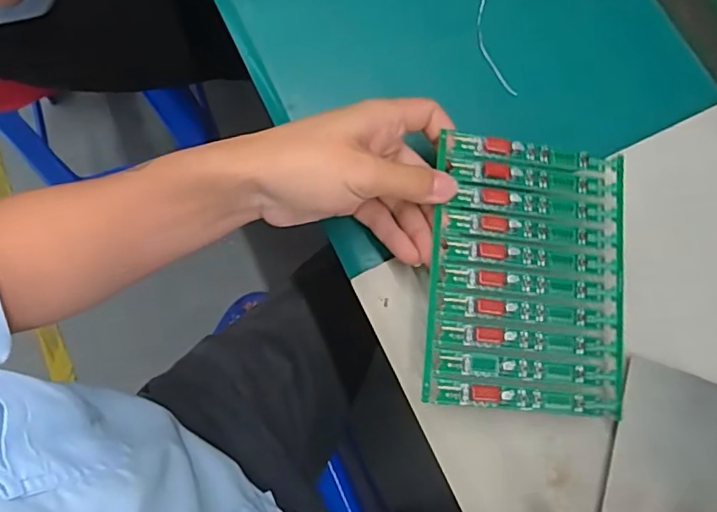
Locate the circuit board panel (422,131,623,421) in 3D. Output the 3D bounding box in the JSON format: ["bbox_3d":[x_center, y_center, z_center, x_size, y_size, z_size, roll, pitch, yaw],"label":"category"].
[{"bbox_3d":[0.103,0.009,0.335,0.116,0.014,0.161,5,77,0],"label":"circuit board panel"}]

